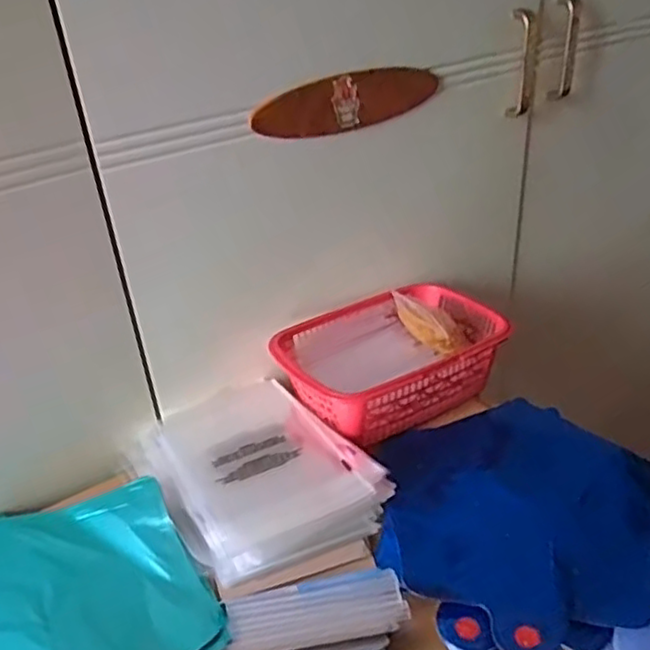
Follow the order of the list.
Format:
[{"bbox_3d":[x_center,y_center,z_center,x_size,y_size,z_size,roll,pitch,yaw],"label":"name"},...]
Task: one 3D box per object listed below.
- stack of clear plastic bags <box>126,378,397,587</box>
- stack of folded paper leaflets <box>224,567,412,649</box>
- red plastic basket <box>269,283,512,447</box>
[{"bbox_3d":[-0.069,0.116,0.593,0.156,0.028,0.233,-22,36,-26],"label":"stack of clear plastic bags"},{"bbox_3d":[-0.010,0.197,0.436,0.126,0.018,0.076,-7,32,-6],"label":"stack of folded paper leaflets"},{"bbox_3d":[0.062,0.032,0.660,0.207,0.076,0.135,-21,36,-25],"label":"red plastic basket"}]

